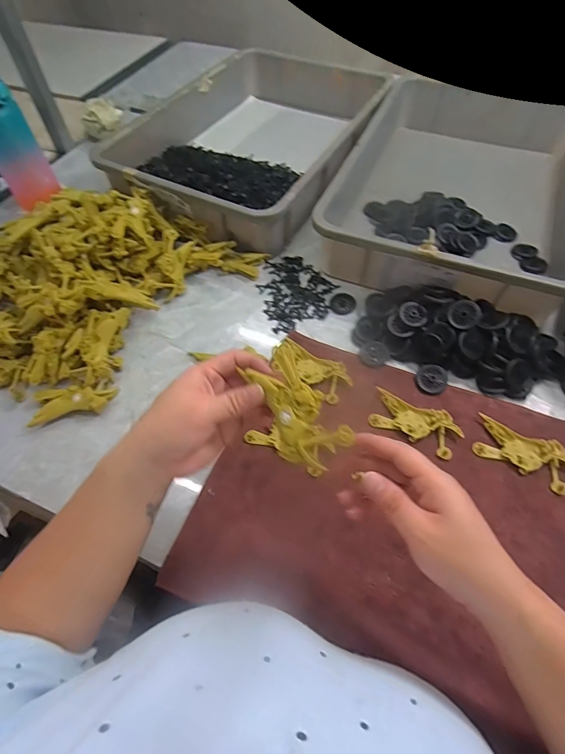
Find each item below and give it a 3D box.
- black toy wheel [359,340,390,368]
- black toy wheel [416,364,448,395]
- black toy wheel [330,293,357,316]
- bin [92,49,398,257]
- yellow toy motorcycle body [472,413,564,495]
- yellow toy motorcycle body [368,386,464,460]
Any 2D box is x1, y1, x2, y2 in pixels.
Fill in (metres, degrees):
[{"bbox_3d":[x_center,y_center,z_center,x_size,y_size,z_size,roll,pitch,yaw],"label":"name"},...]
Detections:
[{"bbox_3d":[0.121,-0.029,0.526,0.038,0.007,0.042,31,64,20],"label":"black toy wheel"},{"bbox_3d":[0.189,0.003,0.498,0.037,0.004,0.038,-5,69,13],"label":"black toy wheel"},{"bbox_3d":[0.089,-0.108,0.581,0.036,0.004,0.043,25,63,17],"label":"black toy wheel"},{"bbox_3d":[-0.044,-0.450,0.748,0.361,0.096,0.507,25,63,17],"label":"bin"},{"bbox_3d":[0.271,0.084,0.443,0.100,0.015,0.051,28,63,18],"label":"yellow toy motorcycle body"},{"bbox_3d":[0.157,0.054,0.469,0.099,0.011,0.053,25,62,17],"label":"yellow toy motorcycle body"}]

